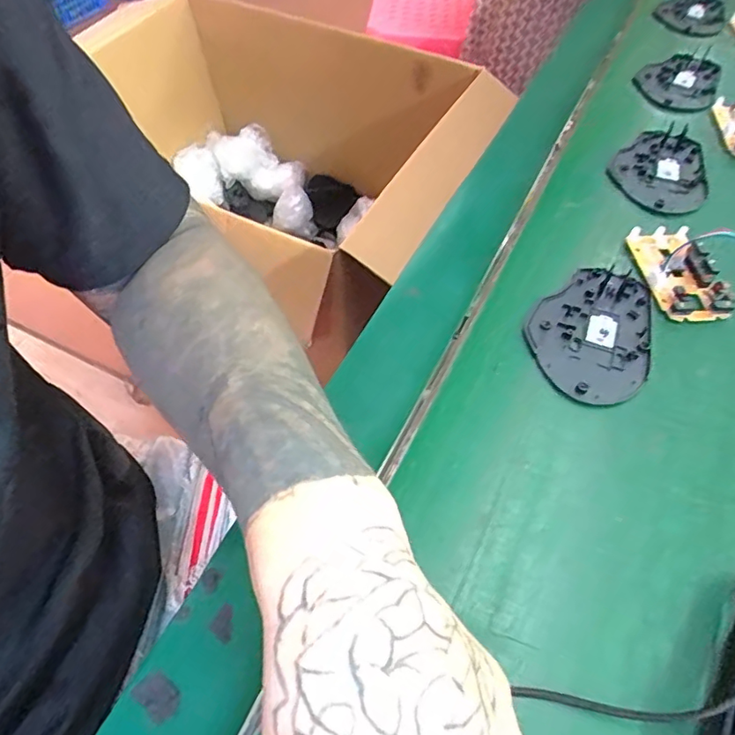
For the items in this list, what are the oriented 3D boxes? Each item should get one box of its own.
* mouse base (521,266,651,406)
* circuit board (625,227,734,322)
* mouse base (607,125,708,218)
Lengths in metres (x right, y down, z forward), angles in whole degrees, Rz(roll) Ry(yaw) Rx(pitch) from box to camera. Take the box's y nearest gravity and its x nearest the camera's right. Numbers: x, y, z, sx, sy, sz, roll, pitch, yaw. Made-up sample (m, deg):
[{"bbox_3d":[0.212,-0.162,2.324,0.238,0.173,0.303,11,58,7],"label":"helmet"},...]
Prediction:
[{"bbox_3d":[0.141,-0.026,0.345,0.073,0.006,0.109,22,57,14],"label":"mouse base"},{"bbox_3d":[0.211,-0.067,0.372,0.046,0.017,0.077,-5,55,-6],"label":"circuit board"},{"bbox_3d":[0.246,-0.165,0.455,0.074,0.010,0.117,30,59,18],"label":"mouse base"}]

